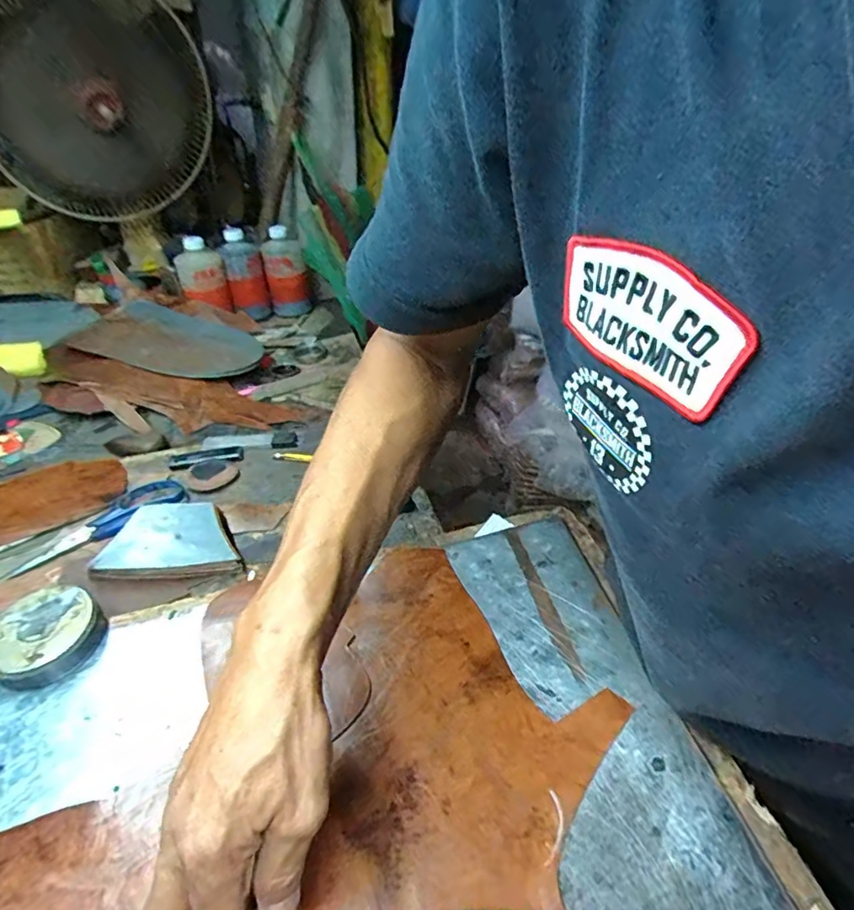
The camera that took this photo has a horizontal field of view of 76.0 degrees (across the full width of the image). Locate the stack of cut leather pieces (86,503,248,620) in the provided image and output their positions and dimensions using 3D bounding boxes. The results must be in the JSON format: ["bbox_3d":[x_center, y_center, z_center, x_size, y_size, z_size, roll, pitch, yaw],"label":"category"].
[{"bbox_3d":[-0.244,0.091,0.518,0.128,0.048,0.083,-10,36,-14],"label":"stack of cut leather pieces"}]

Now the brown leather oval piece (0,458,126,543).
[{"bbox_3d":[-0.422,0.045,0.587,0.171,0.010,0.098,-16,38,-22],"label":"brown leather oval piece"}]

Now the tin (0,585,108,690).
[{"bbox_3d":[-0.289,0.138,0.415,0.074,0.033,0.064,-30,44,-35],"label":"tin"}]

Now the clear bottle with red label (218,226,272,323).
[{"bbox_3d":[-0.326,-0.316,0.984,0.070,0.151,0.059,-12,36,-16],"label":"clear bottle with red label"}]

